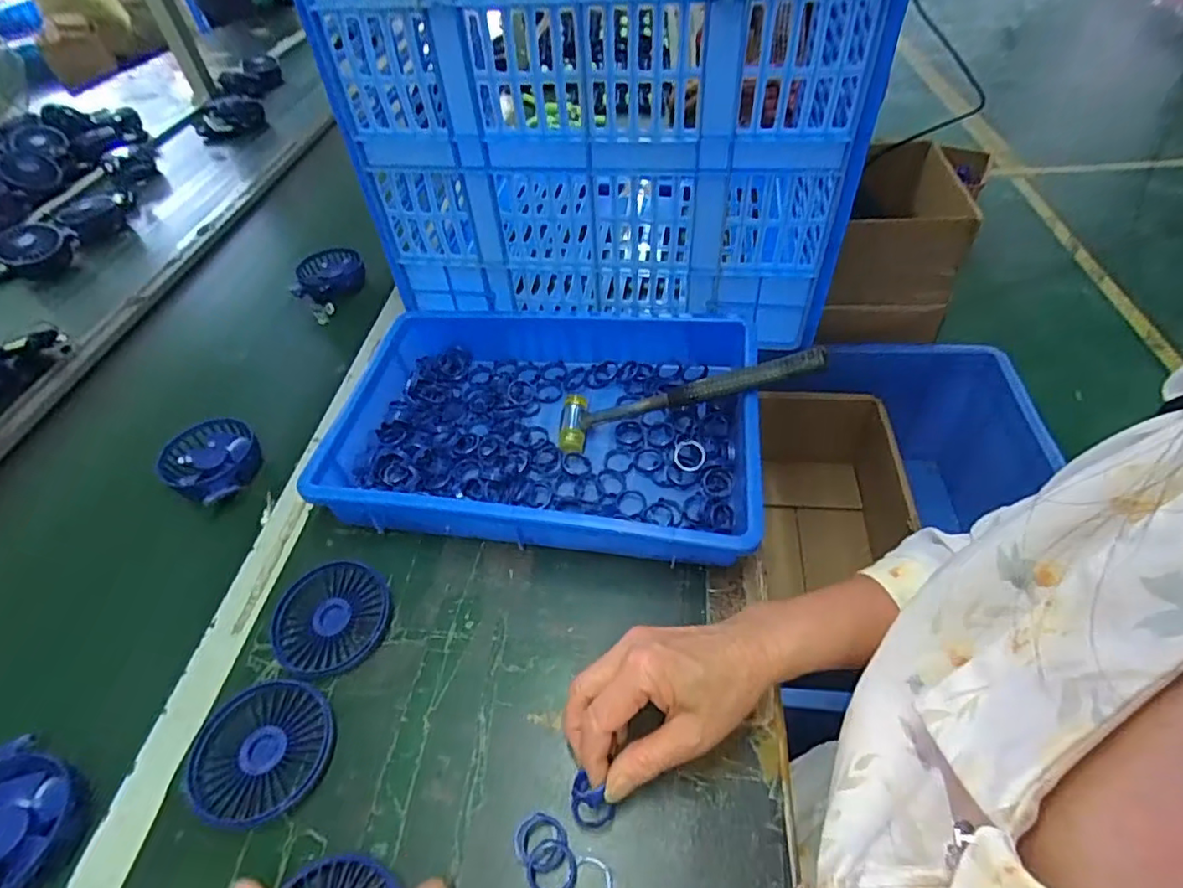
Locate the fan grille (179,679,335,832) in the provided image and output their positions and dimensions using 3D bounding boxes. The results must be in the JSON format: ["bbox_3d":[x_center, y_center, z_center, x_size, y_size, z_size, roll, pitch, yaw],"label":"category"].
[{"bbox_3d":[-0.219,0.204,0.392,0.087,0.014,0.085,-3,47,3],"label":"fan grille"}]

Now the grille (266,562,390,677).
[{"bbox_3d":[-0.200,0.133,0.451,0.085,0.018,0.082,-3,47,3],"label":"grille"}]

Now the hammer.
[{"bbox_3d":[0.080,-0.045,0.513,0.232,0.023,0.058,-14,44,21],"label":"hammer"}]

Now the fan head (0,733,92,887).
[{"bbox_3d":[-0.386,0.250,0.385,0.093,0.030,0.087,10,49,15],"label":"fan head"}]

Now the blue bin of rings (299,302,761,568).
[{"bbox_3d":[-0.040,-0.015,0.538,0.358,0.077,0.241,4,48,9],"label":"blue bin of rings"}]

